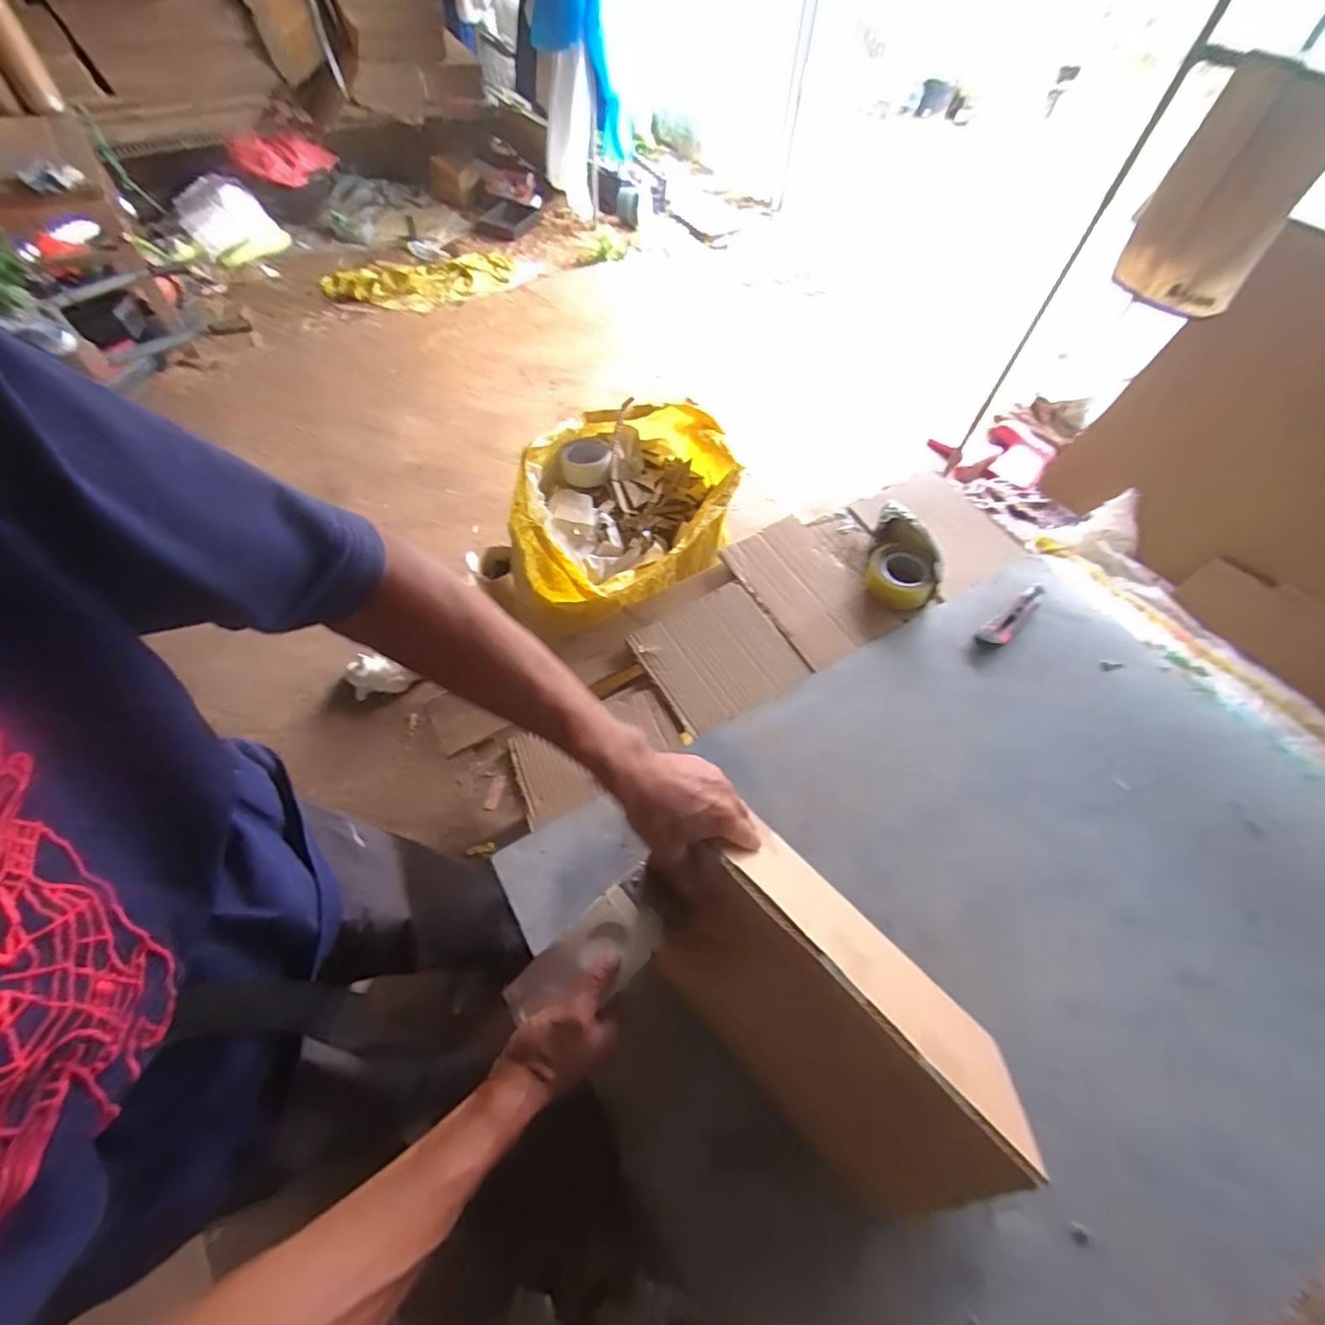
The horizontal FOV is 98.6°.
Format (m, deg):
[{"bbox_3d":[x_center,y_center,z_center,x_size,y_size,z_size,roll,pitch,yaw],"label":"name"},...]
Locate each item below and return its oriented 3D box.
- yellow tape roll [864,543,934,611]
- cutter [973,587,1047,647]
[{"bbox_3d":[0.355,-0.129,0.852,0.093,0.038,0.099,1,60,-1],"label":"yellow tape roll"},{"bbox_3d":[0.519,-0.065,0.842,0.157,0.011,0.038,-34,66,-19],"label":"cutter"}]

